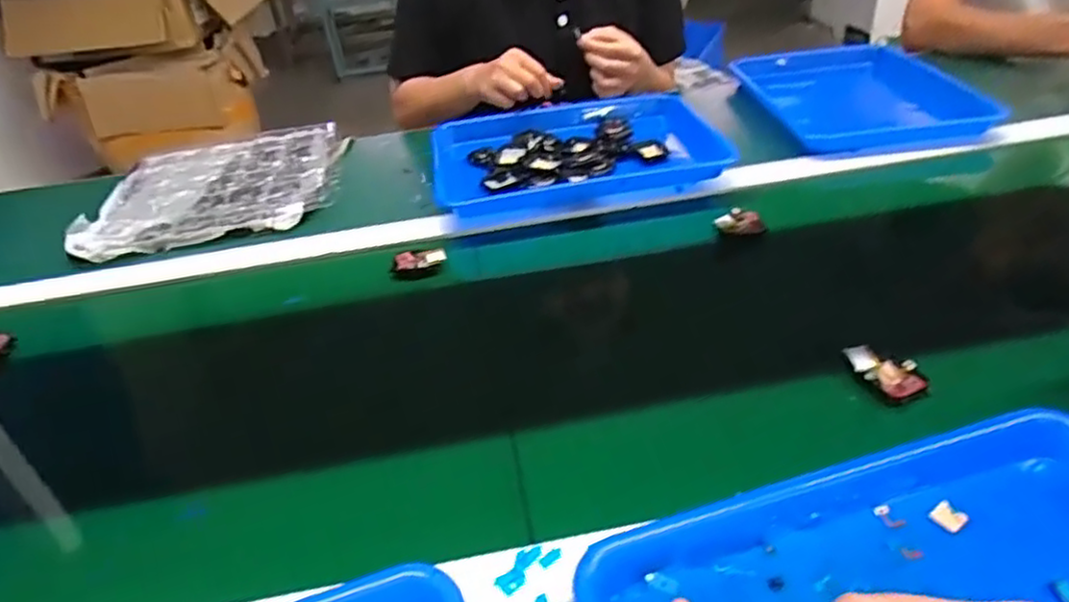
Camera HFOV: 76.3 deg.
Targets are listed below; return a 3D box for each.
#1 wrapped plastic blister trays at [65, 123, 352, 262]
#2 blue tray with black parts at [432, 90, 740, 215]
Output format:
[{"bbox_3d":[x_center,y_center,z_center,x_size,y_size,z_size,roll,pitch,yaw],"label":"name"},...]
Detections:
[{"bbox_3d":[-0.392,-0.151,0.875,0.285,0.035,0.293,-10,37,-4],"label":"wrapped plastic blister trays"},{"bbox_3d":[0.048,-0.185,0.840,0.342,0.043,0.250,-7,37,1],"label":"blue tray with black parts"}]

